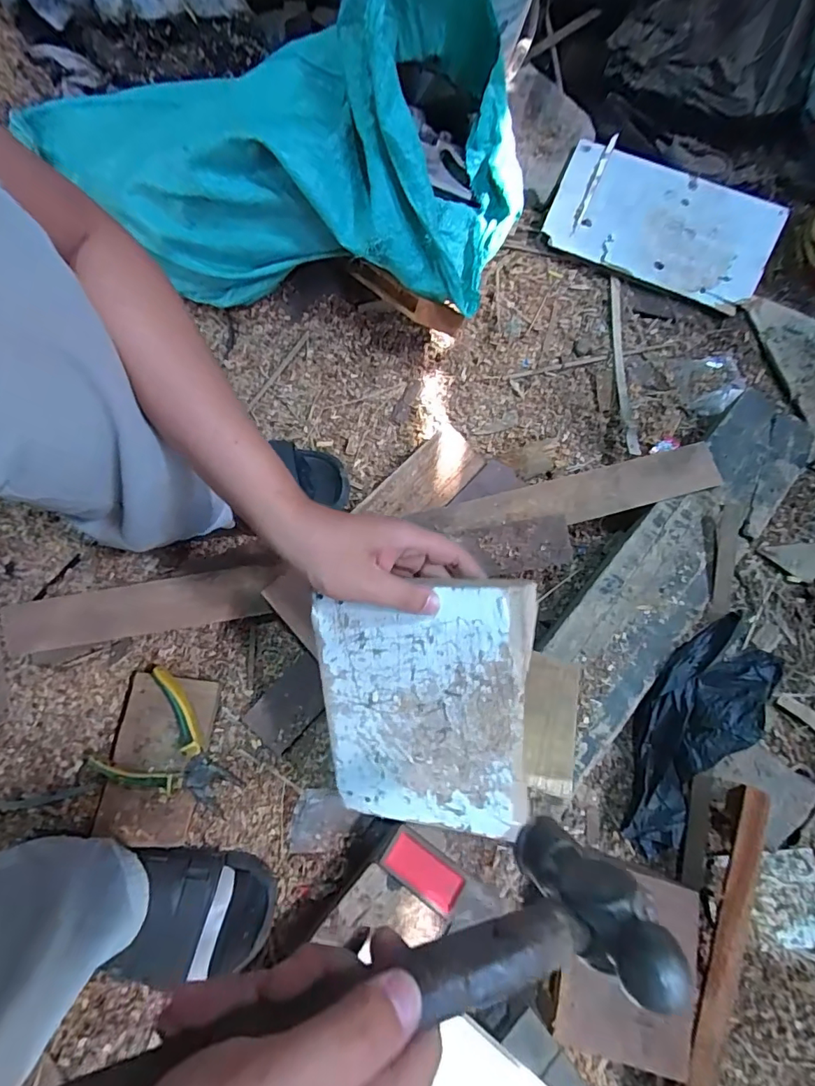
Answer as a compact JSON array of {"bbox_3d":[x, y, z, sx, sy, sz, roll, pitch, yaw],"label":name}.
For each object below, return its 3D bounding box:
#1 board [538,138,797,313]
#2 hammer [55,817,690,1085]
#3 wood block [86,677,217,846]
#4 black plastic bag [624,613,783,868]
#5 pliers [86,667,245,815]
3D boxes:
[{"bbox_3d":[0.401,-0.504,0.766,0.338,0.017,0.166,23,101,4],"label":"board"},{"bbox_3d":[-0.022,0.186,0.202,0.272,0.095,0.047,-6,71,-18],"label":"hammer"},{"bbox_3d":[-0.281,0.239,0.539,0.102,0.025,0.171,7,70,2],"label":"wood block"},{"bbox_3d":[0.307,0.208,0.529,0.103,0.043,0.253,26,91,8],"label":"black plastic bag"},{"bbox_3d":[-0.261,0.237,0.536,0.155,0.028,0.123,34,74,11],"label":"pliers"}]

